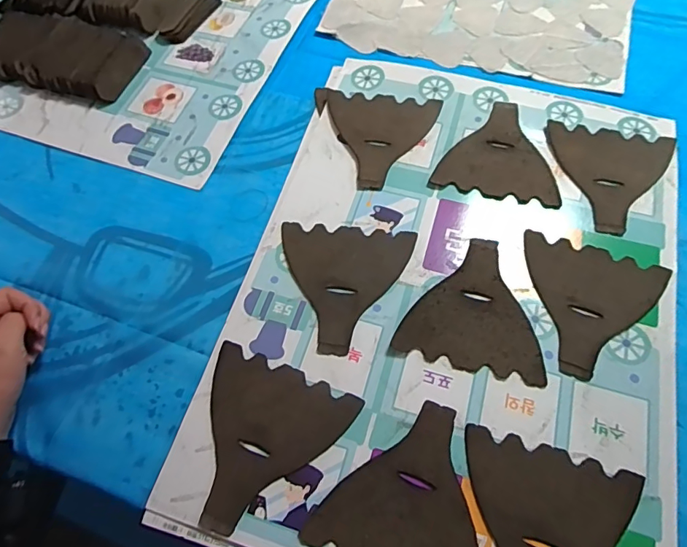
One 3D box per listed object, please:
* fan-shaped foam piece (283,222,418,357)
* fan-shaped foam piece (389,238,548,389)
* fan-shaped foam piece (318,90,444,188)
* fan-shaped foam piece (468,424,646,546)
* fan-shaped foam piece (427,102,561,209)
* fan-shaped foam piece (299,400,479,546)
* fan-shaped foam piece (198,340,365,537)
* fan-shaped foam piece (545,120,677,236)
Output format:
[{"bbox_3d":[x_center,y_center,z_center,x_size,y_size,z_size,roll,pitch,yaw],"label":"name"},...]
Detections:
[{"bbox_3d":[-0.001,0.011,0.449,0.125,0.004,0.131,5,64,5],"label":"fan-shaped foam piece"},{"bbox_3d":[0.121,0.026,0.433,0.126,0.008,0.128,11,65,8],"label":"fan-shaped foam piece"},{"bbox_3d":[0.030,-0.151,0.530,0.140,0.004,0.134,8,64,6],"label":"fan-shaped foam piece"},{"bbox_3d":[0.149,0.196,0.350,0.126,0.006,0.130,16,65,10],"label":"fan-shaped foam piece"},{"bbox_3d":[0.171,-0.136,0.514,0.124,0.004,0.130,13,65,8],"label":"fan-shaped foam piece"},{"bbox_3d":[0.055,0.167,0.365,0.127,0.004,0.130,20,66,12],"label":"fan-shaped foam piece"},{"bbox_3d":[-0.070,0.139,0.386,0.124,0.005,0.131,20,66,12],"label":"fan-shaped foam piece"},{"bbox_3d":[0.279,-0.101,0.496,0.127,0.004,0.132,11,65,8],"label":"fan-shaped foam piece"}]

